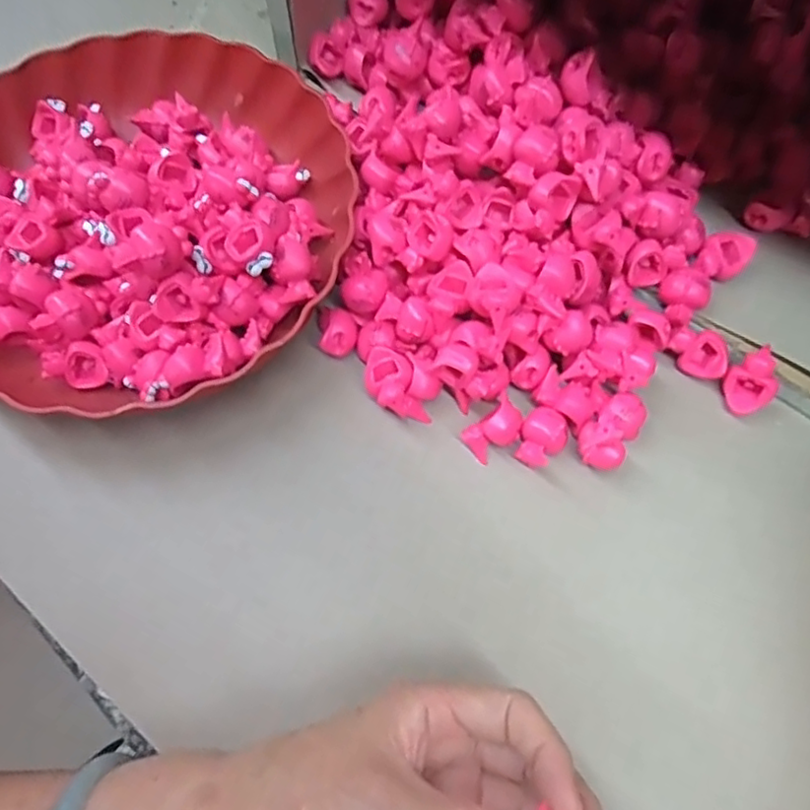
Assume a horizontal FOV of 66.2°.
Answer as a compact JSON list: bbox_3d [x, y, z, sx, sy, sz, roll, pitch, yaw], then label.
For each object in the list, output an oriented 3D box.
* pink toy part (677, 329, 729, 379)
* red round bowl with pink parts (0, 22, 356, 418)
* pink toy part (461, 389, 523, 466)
[{"bbox_3d":[0.165,-0.028,0.341,0.023,0.013,0.022,17,68,6],"label":"pink toy part"},{"bbox_3d":[-0.151,-0.109,0.349,0.240,0.059,0.246,0,67,0],"label":"red round bowl with pink parts"},{"bbox_3d":[0.047,0.013,0.325,0.030,0.025,0.020,-41,73,-16],"label":"pink toy part"}]

